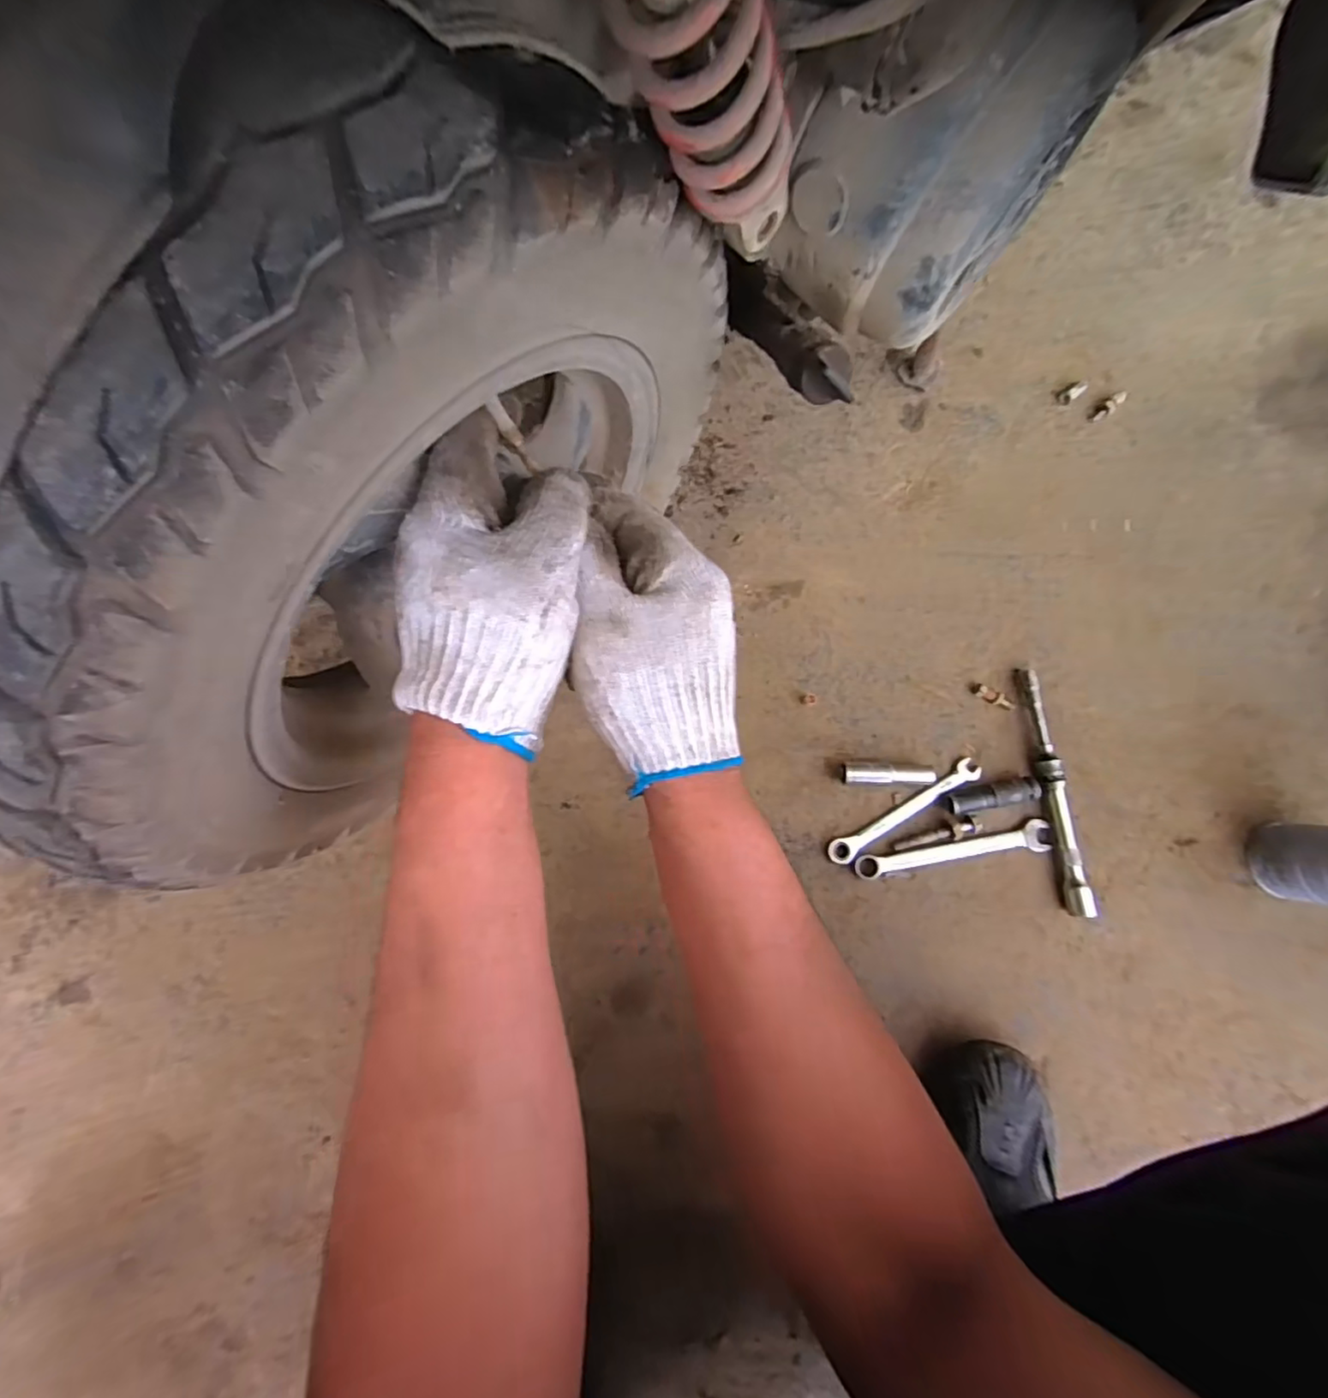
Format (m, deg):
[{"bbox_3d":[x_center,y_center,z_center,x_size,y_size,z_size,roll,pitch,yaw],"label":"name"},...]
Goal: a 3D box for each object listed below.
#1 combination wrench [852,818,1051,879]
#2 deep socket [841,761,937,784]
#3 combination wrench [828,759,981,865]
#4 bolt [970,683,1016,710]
[{"bbox_3d":[0.255,0.134,0.550,0.175,0.004,0.024,-9,82,-3],"label":"combination wrench"},{"bbox_3d":[0.197,0.065,0.551,0.078,0.023,0.019,0,81,-2],"label":"deep socket"},{"bbox_3d":[0.213,0.099,0.553,0.154,0.011,0.018,-30,84,-6],"label":"combination wrench"},{"bbox_3d":[0.301,-0.003,0.573,0.041,0.006,0.013,24,81,2],"label":"bolt"}]

